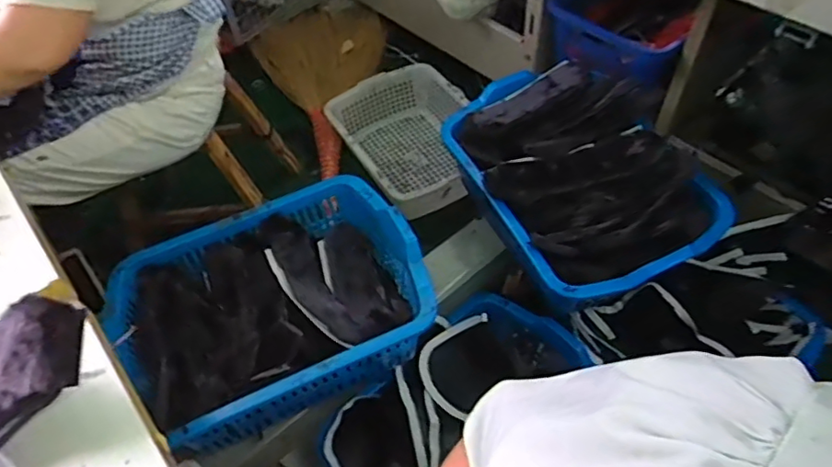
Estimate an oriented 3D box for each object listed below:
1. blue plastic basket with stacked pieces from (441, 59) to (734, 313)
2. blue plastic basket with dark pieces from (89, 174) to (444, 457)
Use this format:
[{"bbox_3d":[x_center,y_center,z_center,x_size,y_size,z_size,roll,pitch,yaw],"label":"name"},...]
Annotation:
[{"bbox_3d":[0.334,-0.126,1.204,0.408,0.181,0.572,-19,54,-12],"label":"blue plastic basket with stacked pieces"},{"bbox_3d":[-0.257,0.127,1.064,0.520,0.156,0.400,-22,55,-14],"label":"blue plastic basket with dark pieces"}]

